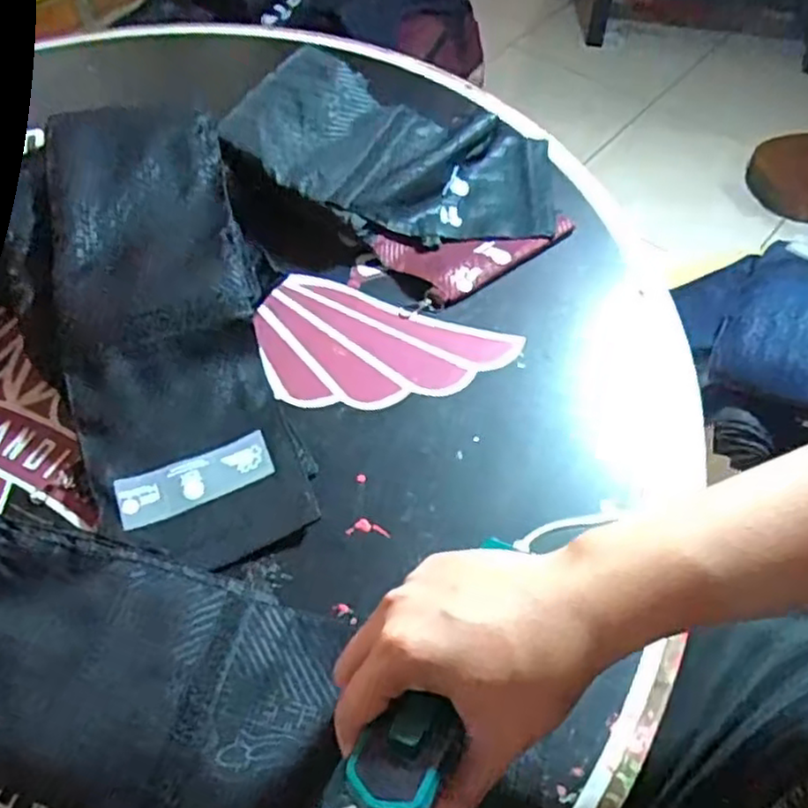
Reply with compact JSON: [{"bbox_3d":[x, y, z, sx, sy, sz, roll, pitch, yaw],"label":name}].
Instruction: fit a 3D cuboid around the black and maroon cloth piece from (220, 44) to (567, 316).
[{"bbox_3d":[-0.009,-0.204,0.620,0.294,0.056,0.229,7,59,5],"label":"black and maroon cloth piece"}]

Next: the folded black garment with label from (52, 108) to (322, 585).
[{"bbox_3d":[-0.186,-0.078,0.544,0.149,0.063,0.406,-14,59,-8],"label":"folded black garment with label"}]

